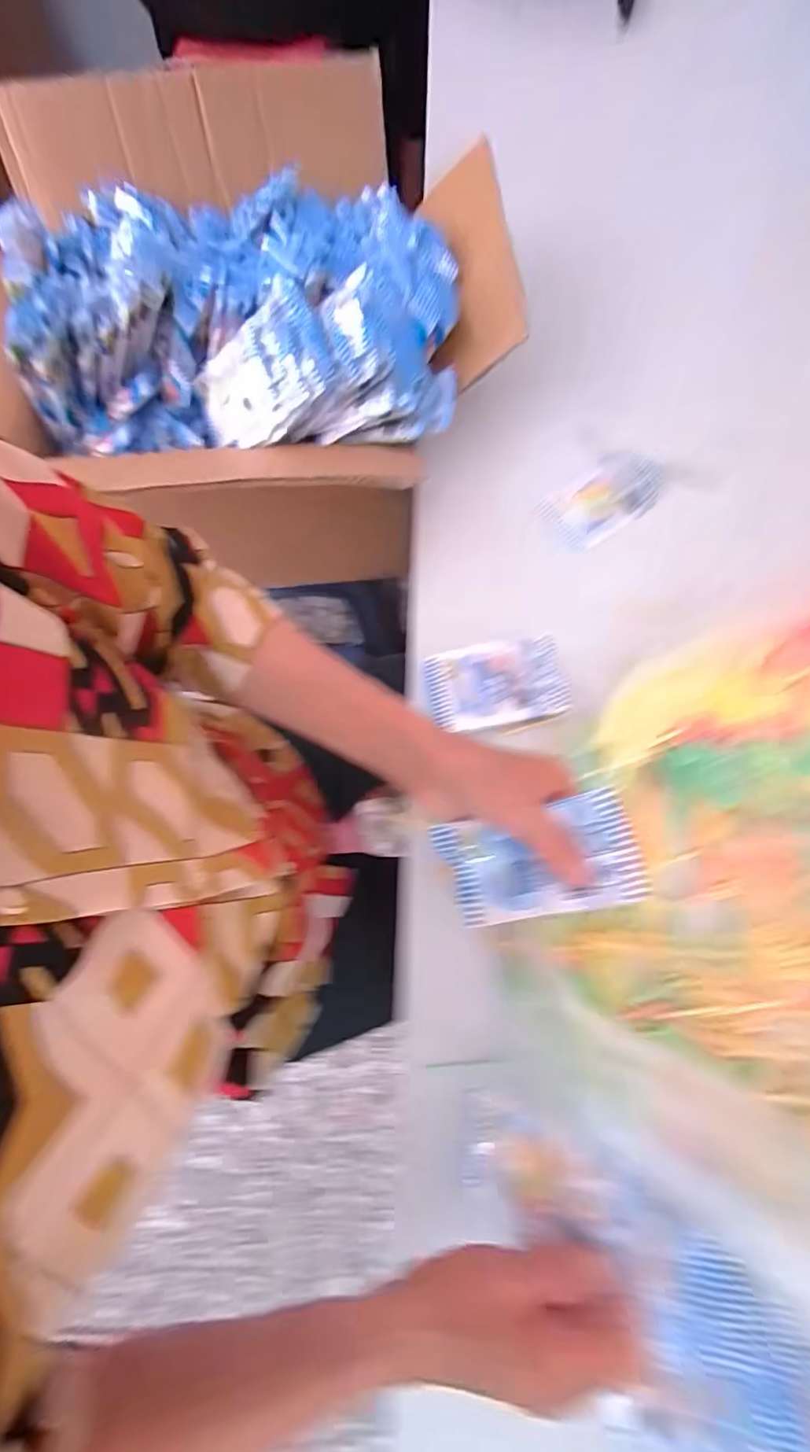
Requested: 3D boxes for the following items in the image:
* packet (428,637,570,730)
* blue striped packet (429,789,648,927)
[{"bbox_3d":[0.078,-0.036,0.440,0.112,0.010,0.068,-10,77,-1],"label":"packet"},{"bbox_3d":[0.076,0.081,0.310,0.115,0.008,0.062,-17,77,23],"label":"blue striped packet"}]

